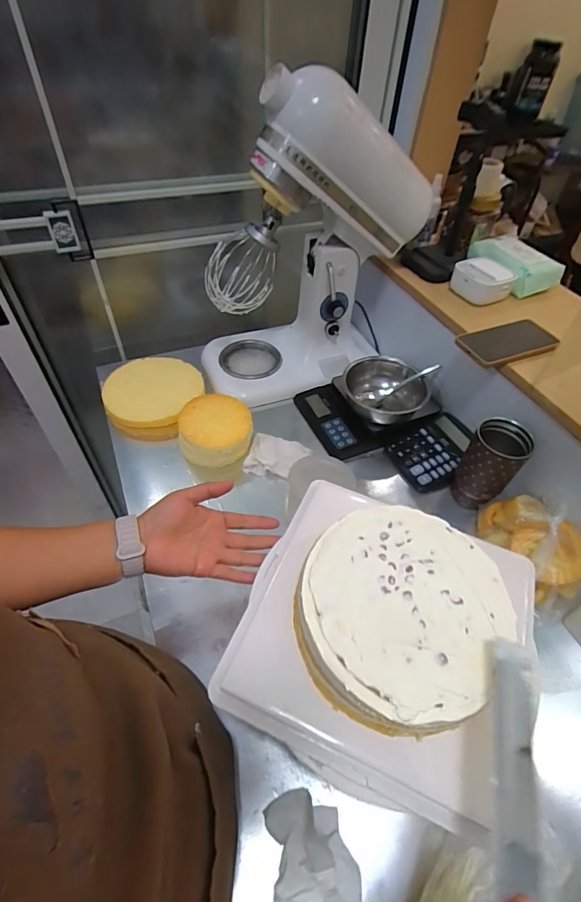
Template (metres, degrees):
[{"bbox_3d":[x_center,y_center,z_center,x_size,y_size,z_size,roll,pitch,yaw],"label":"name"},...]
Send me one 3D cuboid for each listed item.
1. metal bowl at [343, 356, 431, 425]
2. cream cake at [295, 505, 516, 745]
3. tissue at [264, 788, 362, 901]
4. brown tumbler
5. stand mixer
[{"bbox_3d":[0.174,-0.106,0.773,0.141,0.069,0.141,2,49,-2],"label":"metal bowl"},{"bbox_3d":[0.100,0.152,0.396,0.173,0.077,0.189,2,49,-2],"label":"cream cake"},{"bbox_3d":[0.024,0.395,0.387,0.081,0.038,0.121,-6,50,-9],"label":"tissue"},{"bbox_3d":[0.315,0.027,0.663,0.075,0.151,0.078,2,49,-2],"label":"brown tumbler"},{"bbox_3d":[0.014,-0.357,0.759,0.346,0.460,0.237,-27,56,-24],"label":"stand mixer"}]

